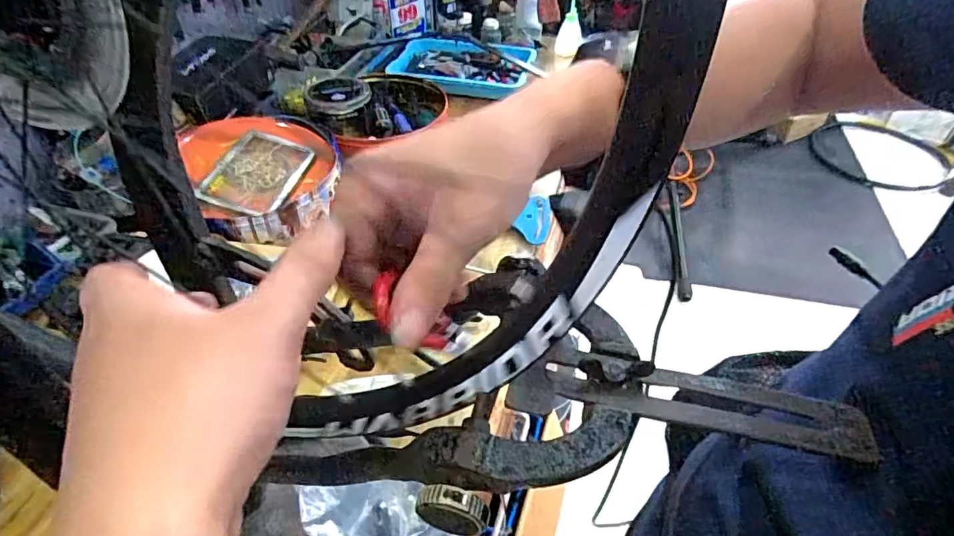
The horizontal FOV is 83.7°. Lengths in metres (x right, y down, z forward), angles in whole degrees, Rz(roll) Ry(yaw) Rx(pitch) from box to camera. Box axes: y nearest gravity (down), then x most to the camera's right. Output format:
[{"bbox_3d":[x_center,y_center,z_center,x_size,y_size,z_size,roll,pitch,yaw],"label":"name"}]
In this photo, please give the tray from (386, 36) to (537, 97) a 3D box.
[{"bbox_3d":[-0.031,-0.476,1.260,0.349,0.049,0.195,-1,61,-4],"label":"tray"}]

